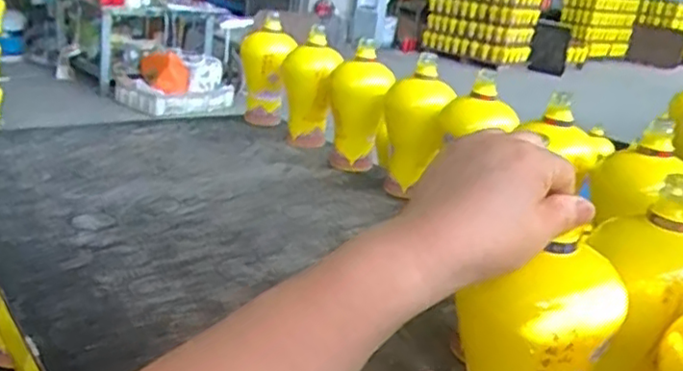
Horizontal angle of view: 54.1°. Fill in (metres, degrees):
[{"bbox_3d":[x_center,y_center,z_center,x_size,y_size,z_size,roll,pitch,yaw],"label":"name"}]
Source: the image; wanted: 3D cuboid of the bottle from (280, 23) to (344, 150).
[{"bbox_3d":[-0.054,-0.159,1.112,0.093,0.181,0.089,5,20,-5],"label":"bottle"}]

